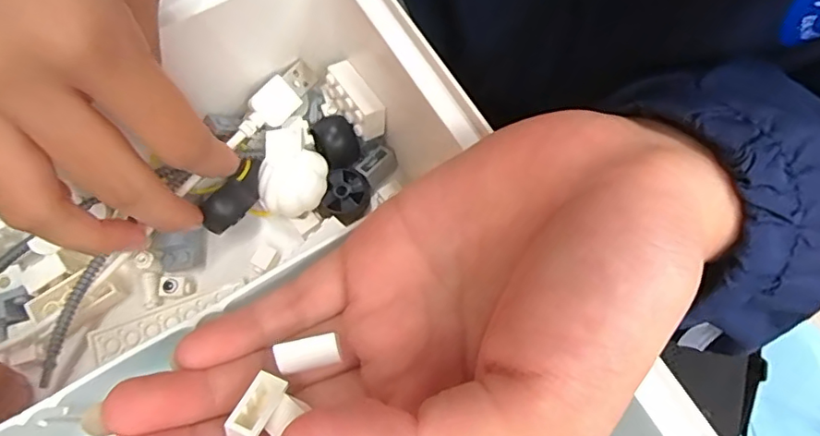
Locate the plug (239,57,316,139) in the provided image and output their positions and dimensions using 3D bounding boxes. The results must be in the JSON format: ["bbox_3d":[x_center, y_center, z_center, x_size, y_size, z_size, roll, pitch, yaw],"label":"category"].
[{"bbox_3d":[-0.055,-0.049,0.229,0.015,0.008,0.039,31,74,11],"label":"plug"}]

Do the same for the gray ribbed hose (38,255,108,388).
[{"bbox_3d":[-0.128,0.038,0.206,0.004,0.005,0.053,22,87,9],"label":"gray ribbed hose"}]

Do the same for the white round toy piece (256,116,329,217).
[{"bbox_3d":[-0.050,-0.018,0.232,0.028,0.025,0.035,-23,72,-7],"label":"white round toy piece"}]

